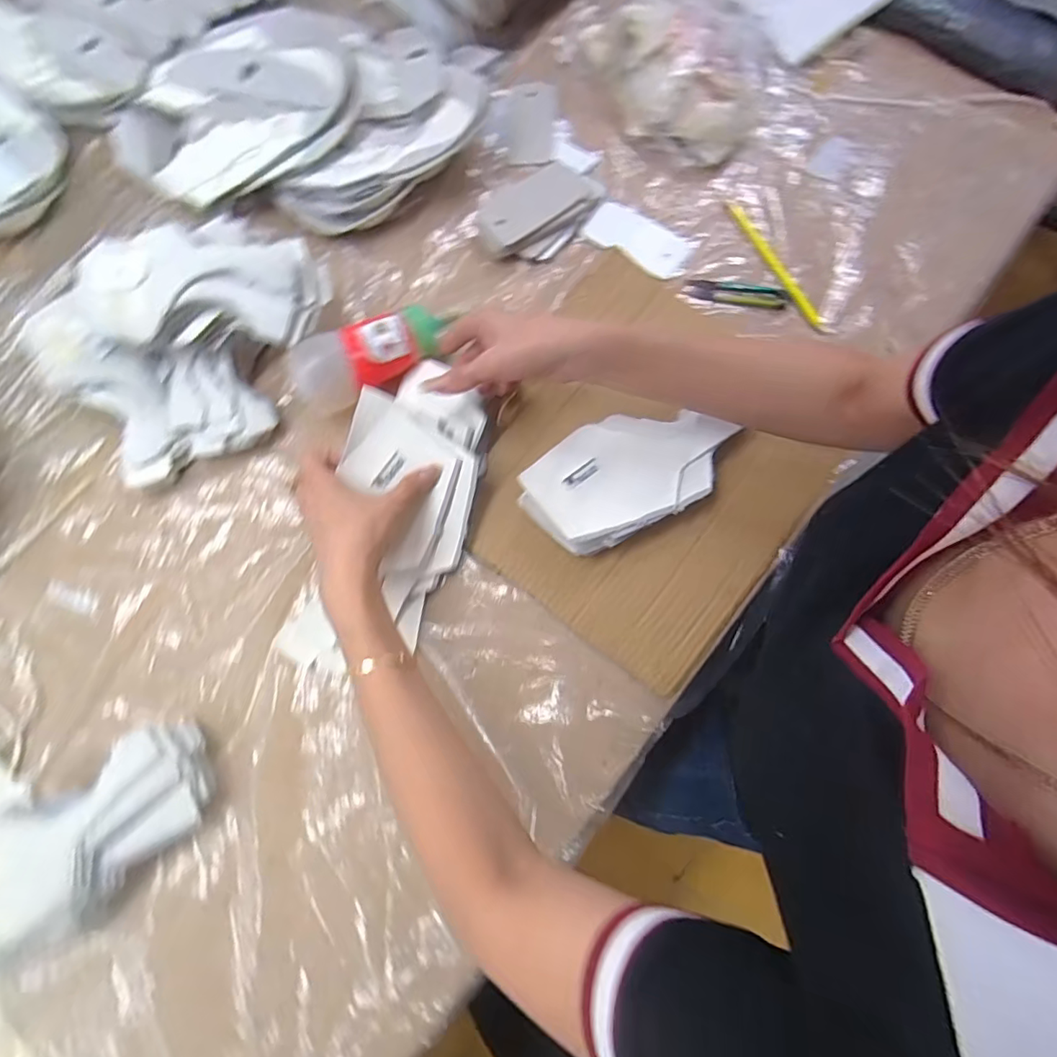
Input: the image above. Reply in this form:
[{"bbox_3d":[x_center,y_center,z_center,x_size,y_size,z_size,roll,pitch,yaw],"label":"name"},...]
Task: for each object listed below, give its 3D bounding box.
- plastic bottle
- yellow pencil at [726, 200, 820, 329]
[{"bbox_3d":[-0.142,-0.161,0.496,0.142,0.058,0.057,-29,76,-6],"label":"plastic bottle"},{"bbox_3d":[0.242,-0.262,0.540,0.013,0.004,0.165,-25,76,-5],"label":"yellow pencil"}]

